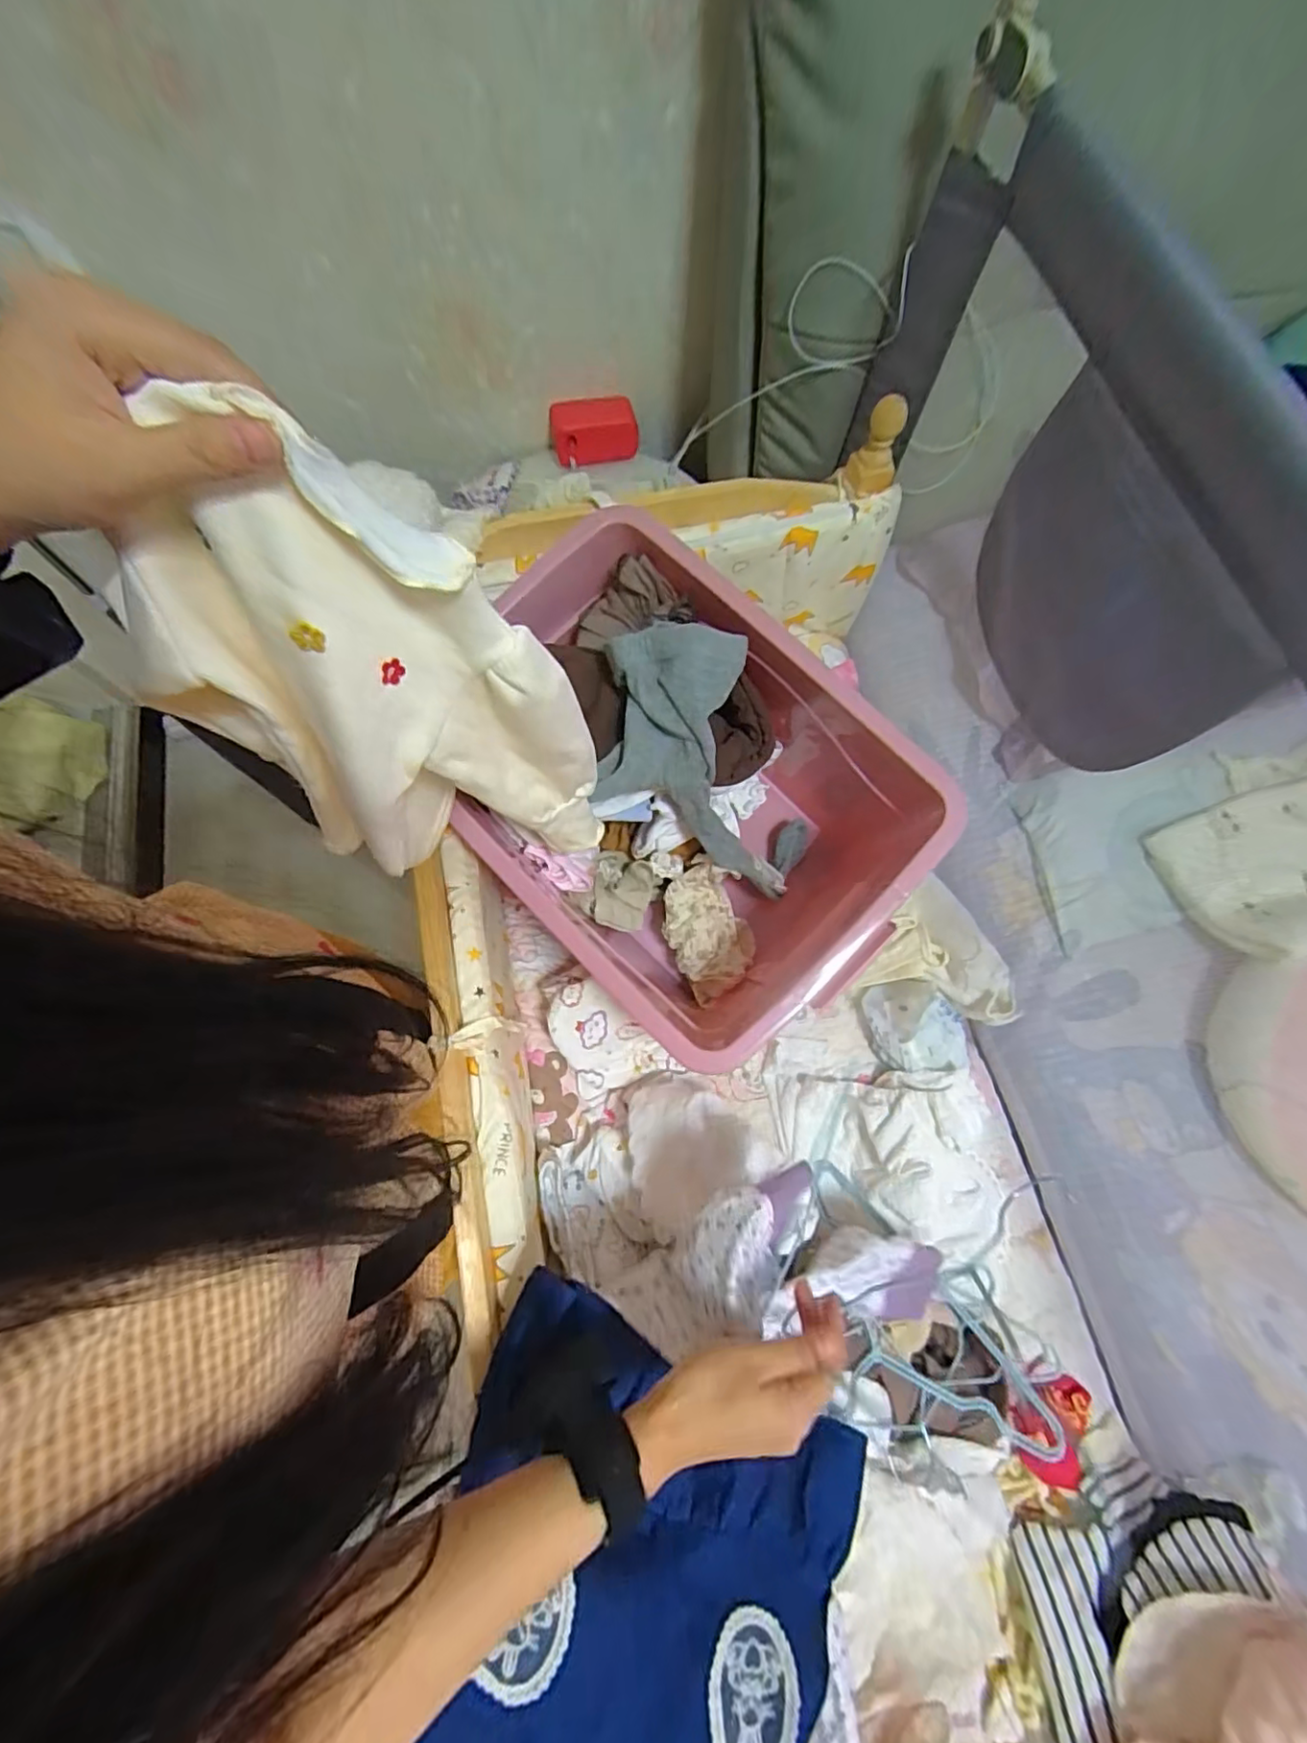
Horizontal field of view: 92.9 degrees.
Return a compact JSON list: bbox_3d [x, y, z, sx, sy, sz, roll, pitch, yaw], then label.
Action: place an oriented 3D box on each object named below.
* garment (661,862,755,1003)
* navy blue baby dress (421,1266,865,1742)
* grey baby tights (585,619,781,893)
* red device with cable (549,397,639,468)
[{"bbox_3d":[0.065,0.066,0.701,0.097,0.080,0.132,-26,73,-8],"label":"garment"},{"bbox_3d":[-0.056,0.555,0.406,0.309,0.168,0.411,29,73,10],"label":"navy blue baby dress"},{"bbox_3d":[0.039,-0.075,0.612,0.175,0.319,0.068,-28,32,-9],"label":"grey baby tights"},{"bbox_3d":[-0.100,-0.740,1.046,0.141,0.083,0.055,-11,71,-4],"label":"red device with cable"}]

